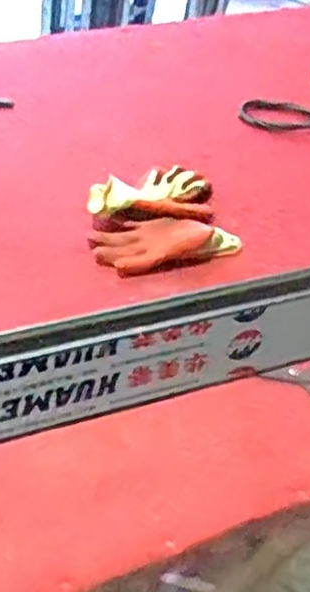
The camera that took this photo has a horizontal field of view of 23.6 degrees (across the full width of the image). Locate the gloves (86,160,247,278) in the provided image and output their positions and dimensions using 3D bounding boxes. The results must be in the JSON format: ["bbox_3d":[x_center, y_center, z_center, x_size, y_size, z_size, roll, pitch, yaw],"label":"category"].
[{"bbox_3d":[0.002,-0.127,1.157,0.222,0.039,0.224,3,45,-3],"label":"gloves"}]

